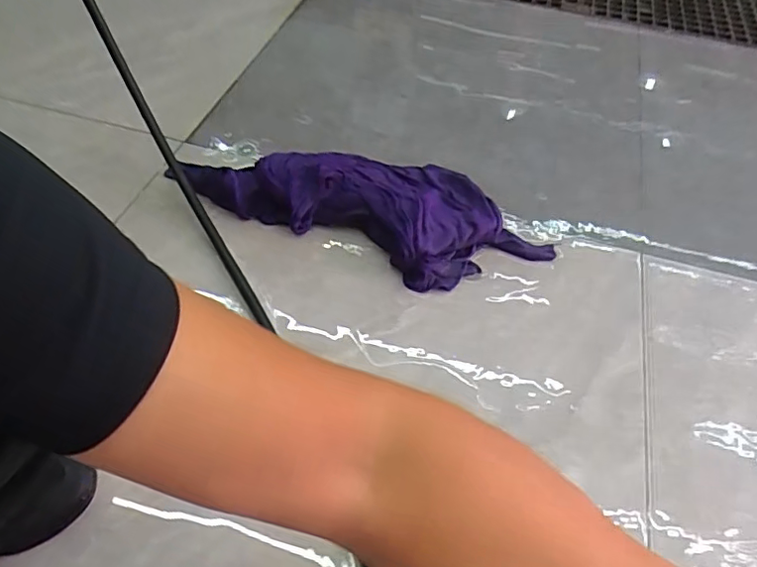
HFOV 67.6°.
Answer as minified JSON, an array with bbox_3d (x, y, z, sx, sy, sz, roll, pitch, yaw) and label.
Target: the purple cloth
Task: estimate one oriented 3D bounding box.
[{"bbox_3d":[-0.023,-0.145,0.907,0.599,0.054,0.242,24,52,13],"label":"purple cloth"}]

